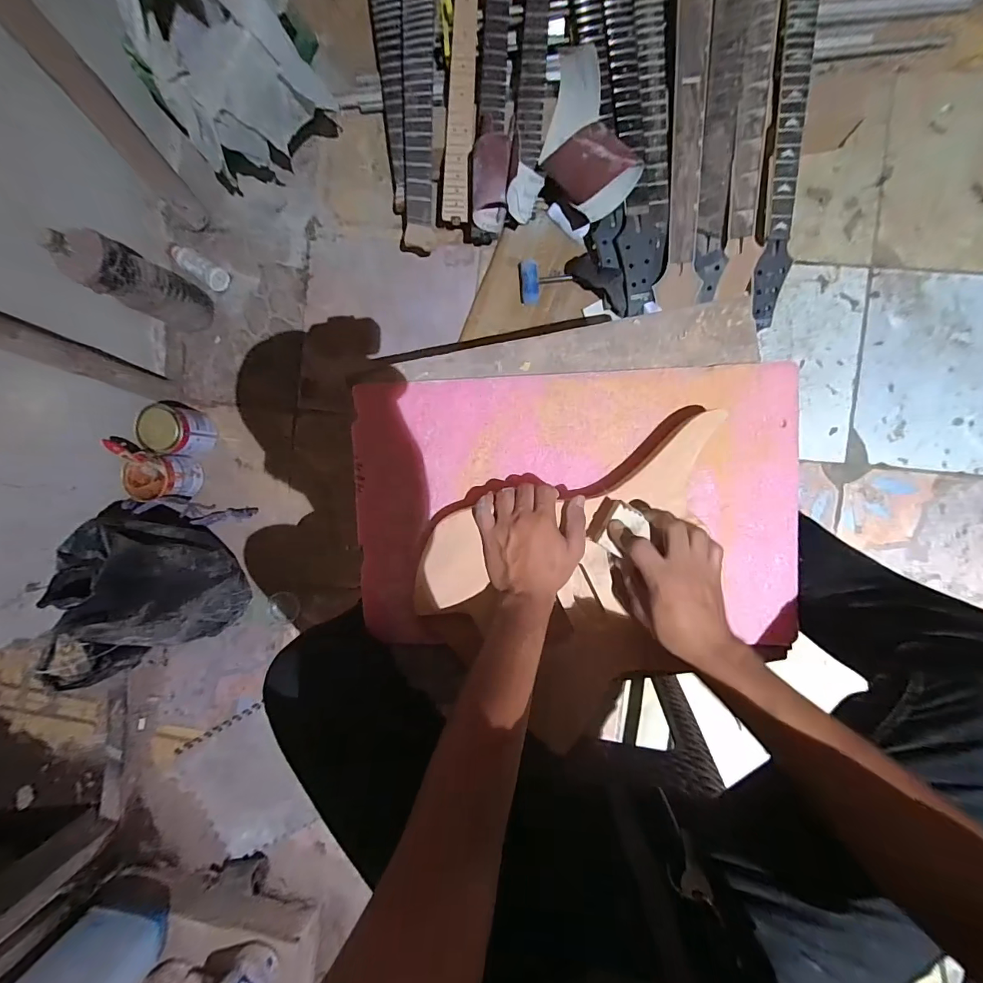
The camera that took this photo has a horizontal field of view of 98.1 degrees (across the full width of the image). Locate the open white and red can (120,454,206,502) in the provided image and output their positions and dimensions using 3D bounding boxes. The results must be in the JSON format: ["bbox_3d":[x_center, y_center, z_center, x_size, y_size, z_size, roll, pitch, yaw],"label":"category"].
[{"bbox_3d":[-0.739,-0.029,0.974,0.100,0.117,0.091,0,92,6],"label":"open white and red can"}]

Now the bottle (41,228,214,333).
[{"bbox_3d":[-0.719,-0.422,0.869,0.095,0.299,0.105,23,94,5],"label":"bottle"}]

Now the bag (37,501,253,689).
[{"bbox_3d":[-0.681,0.167,0.857,0.121,0.354,0.323,-19,90,6],"label":"bag"}]

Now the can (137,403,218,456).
[{"bbox_3d":[-0.707,-0.135,0.971,0.100,0.126,0.103,0,92,6],"label":"can"}]

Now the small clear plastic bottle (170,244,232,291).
[{"bbox_3d":[-0.658,-0.507,0.971,0.126,0.046,0.051,36,95,4],"label":"small clear plastic bottle"}]

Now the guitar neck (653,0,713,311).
[{"bbox_3d":[0.370,-0.672,0.815,0.079,0.026,0.605,0,97,7],"label":"guitar neck"}]

